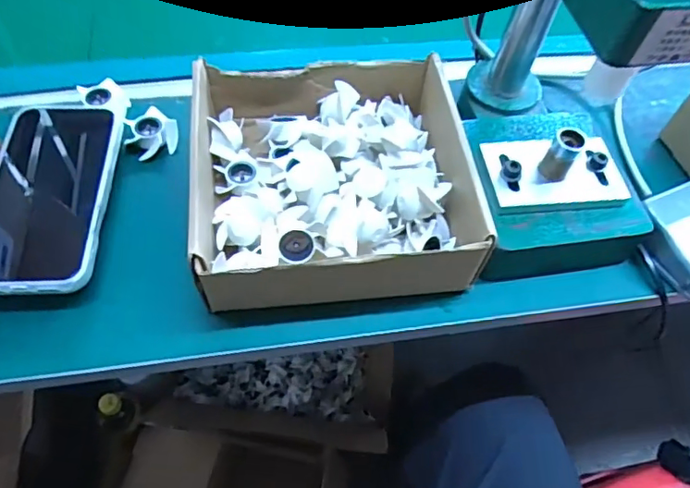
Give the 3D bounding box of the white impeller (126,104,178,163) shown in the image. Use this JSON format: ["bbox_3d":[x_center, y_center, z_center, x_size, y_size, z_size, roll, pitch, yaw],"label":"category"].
[{"bbox_3d":[-0.163,-0.093,0.457,0.041,0.021,0.039,-33,64,-22],"label":"white impeller"}]

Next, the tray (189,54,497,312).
[{"bbox_3d":[-0.013,-0.054,0.426,0.193,0.092,0.206,-4,57,-7],"label":"tray"}]

